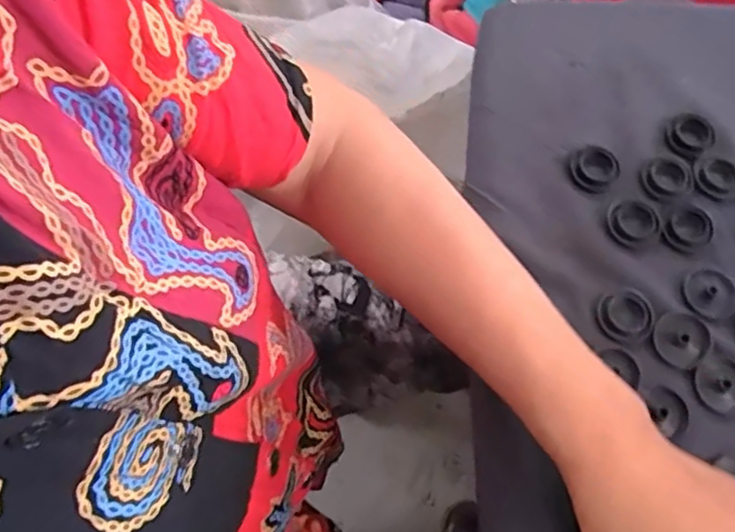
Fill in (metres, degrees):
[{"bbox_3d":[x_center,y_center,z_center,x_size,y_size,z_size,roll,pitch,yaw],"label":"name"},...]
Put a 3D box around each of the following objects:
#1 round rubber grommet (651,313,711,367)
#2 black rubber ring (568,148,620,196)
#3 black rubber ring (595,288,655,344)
[{"bbox_3d":[0.192,0.044,0.396,0.034,0.004,0.031,1,68,-1],"label":"round rubber grommet"},{"bbox_3d":[0.153,-0.066,0.439,0.035,0.005,0.031,-40,74,-16],"label":"black rubber ring"},{"bbox_3d":[0.160,0.030,0.401,0.034,0.004,0.032,1,68,-1],"label":"black rubber ring"}]

